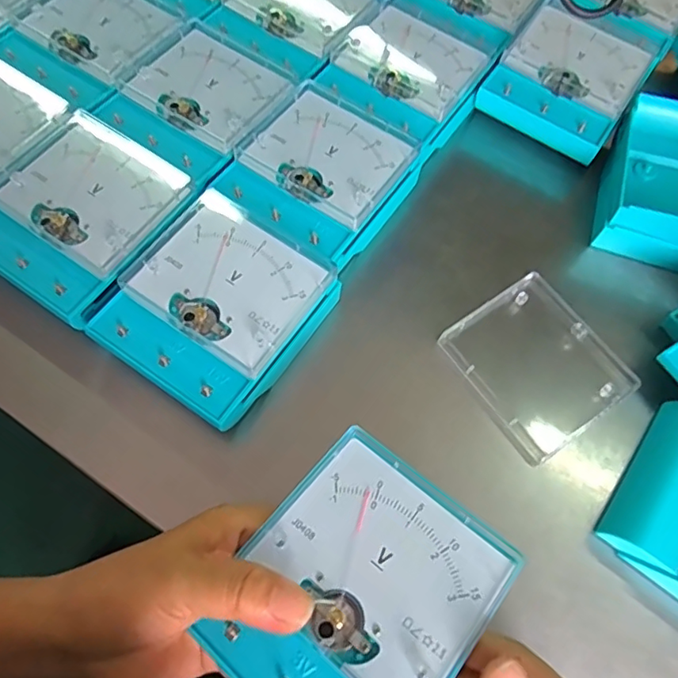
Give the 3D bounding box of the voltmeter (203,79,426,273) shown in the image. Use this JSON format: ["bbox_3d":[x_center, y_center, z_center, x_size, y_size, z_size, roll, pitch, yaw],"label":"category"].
[{"bbox_3d":[-0.012,-0.108,0.369,0.102,0.040,0.115,34,69,11],"label":"voltmeter"}]

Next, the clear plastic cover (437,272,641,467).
[{"bbox_3d":[0.125,0.015,0.342,0.092,0.014,0.096,-33,72,-16],"label":"clear plastic cover"}]

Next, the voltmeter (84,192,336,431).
[{"bbox_3d":[-0.073,-0.017,0.327,0.104,0.039,0.115,34,69,11],"label":"voltmeter"}]

